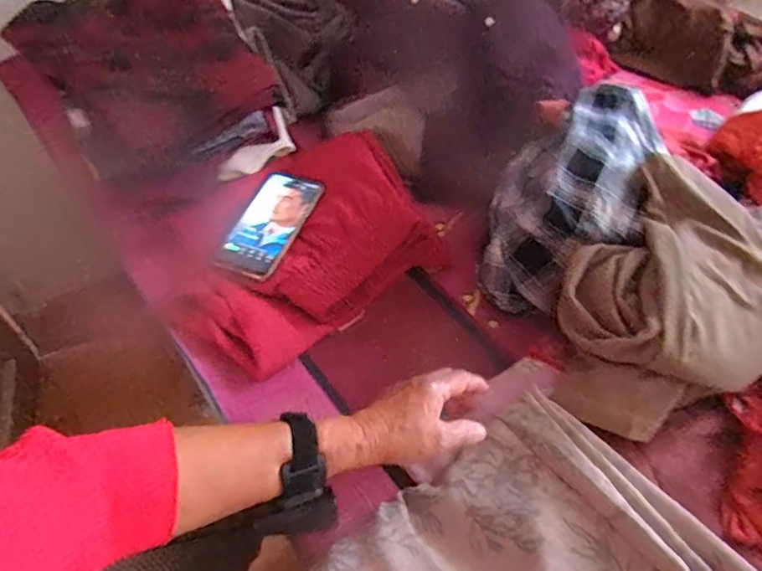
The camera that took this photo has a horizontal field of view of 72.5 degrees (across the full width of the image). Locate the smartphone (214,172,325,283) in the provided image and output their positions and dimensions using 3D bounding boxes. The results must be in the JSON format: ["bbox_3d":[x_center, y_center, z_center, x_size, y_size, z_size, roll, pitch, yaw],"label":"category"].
[{"bbox_3d":[-0.137,-0.077,0.635,0.078,0.016,0.177,17,53,7],"label":"smartphone"}]

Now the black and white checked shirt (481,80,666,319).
[{"bbox_3d":[0.229,-0.118,0.612,0.168,0.072,0.328,31,81,17],"label":"black and white checked shirt"}]

